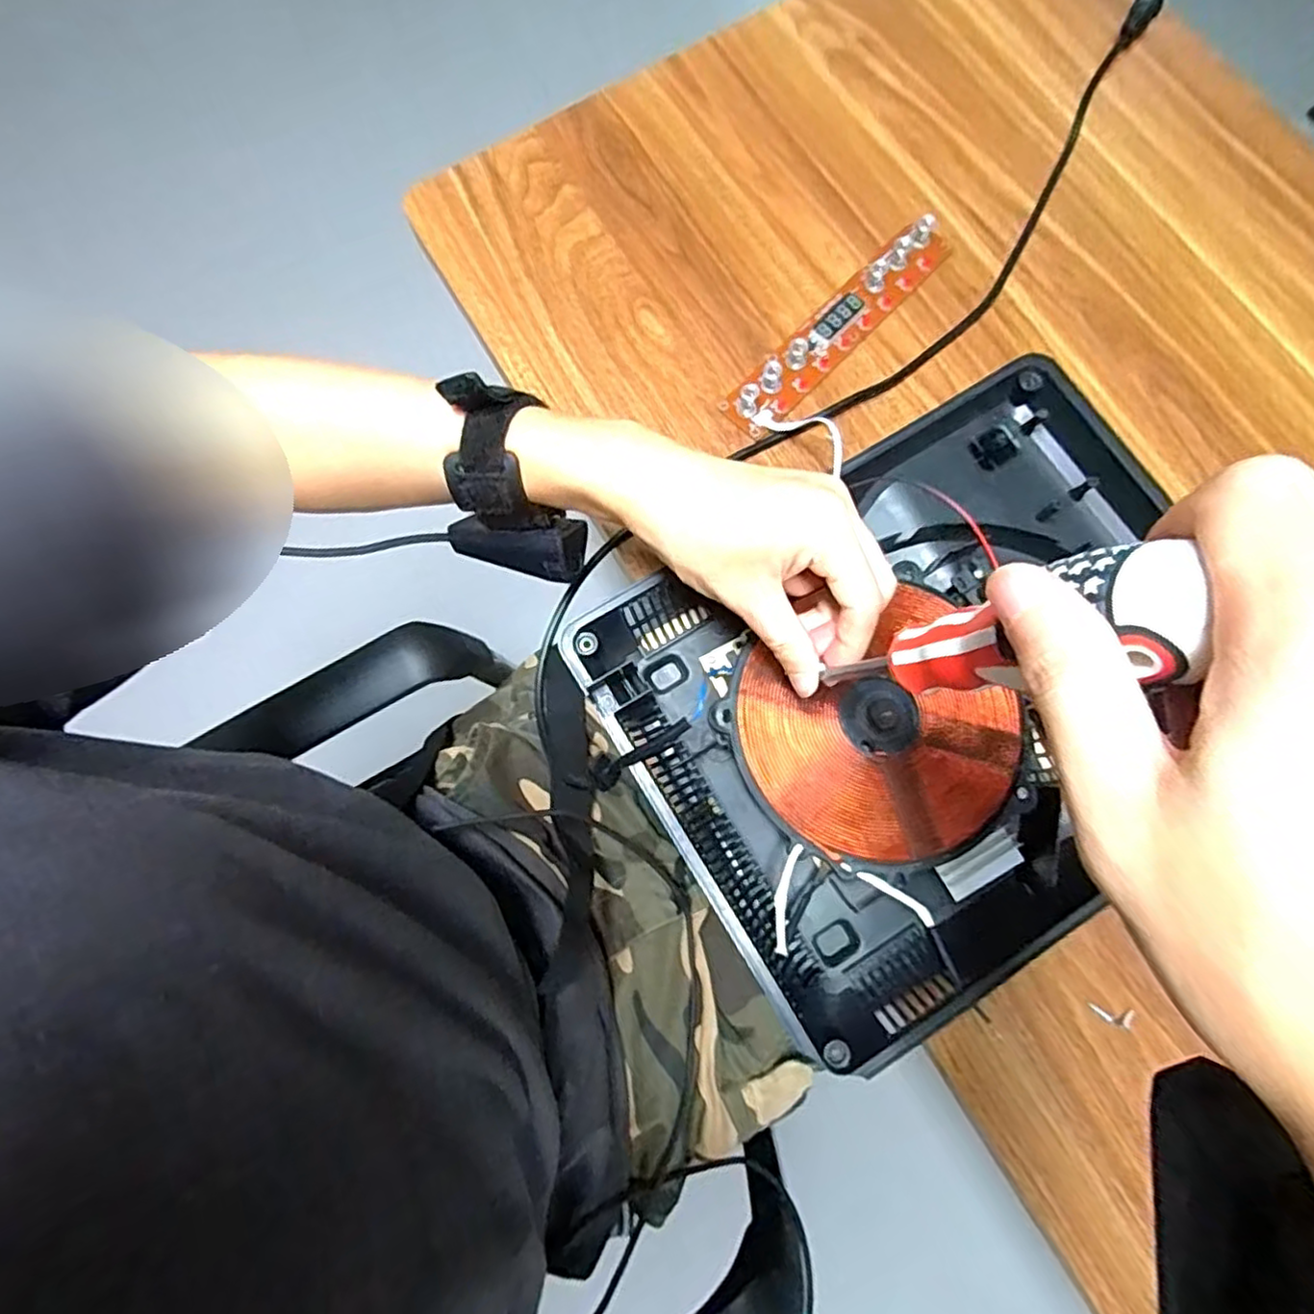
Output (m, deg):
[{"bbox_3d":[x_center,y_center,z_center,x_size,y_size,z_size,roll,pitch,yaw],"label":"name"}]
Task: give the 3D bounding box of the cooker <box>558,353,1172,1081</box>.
[{"bbox_3d":[0.156,0.023,0.388,0.334,0.055,0.268,-29,80,-4],"label":"cooker"}]

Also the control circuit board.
[{"bbox_3d":[0.127,-0.231,0.471,0.205,0.016,0.037,-44,81,-7],"label":"control circuit board"}]

